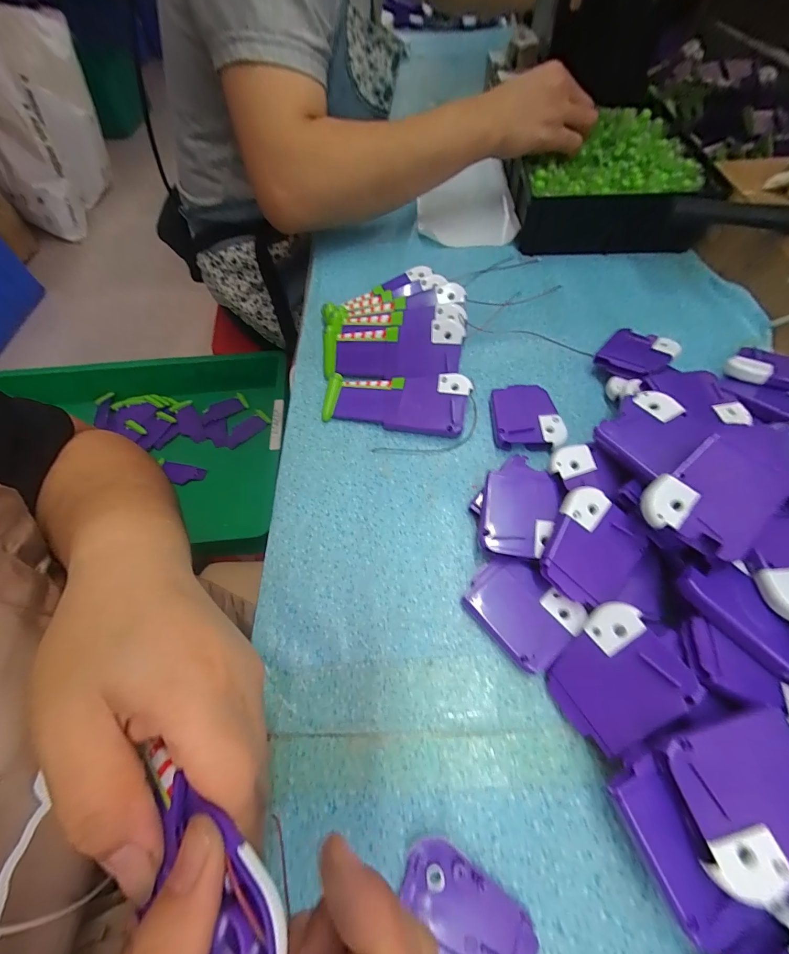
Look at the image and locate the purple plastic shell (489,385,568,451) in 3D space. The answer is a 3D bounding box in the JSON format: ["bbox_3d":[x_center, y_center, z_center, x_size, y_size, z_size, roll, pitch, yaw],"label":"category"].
[{"bbox_3d":[0.104,-0.046,0.297,0.053,0.014,0.063,2,60,4],"label":"purple plastic shell"}]

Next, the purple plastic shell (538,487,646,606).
[{"bbox_3d":[0.115,0.041,0.216,0.049,0.014,0.060,32,67,19],"label":"purple plastic shell"}]

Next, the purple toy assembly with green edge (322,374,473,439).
[{"bbox_3d":[0.001,-0.063,0.308,0.114,0.022,0.048,11,61,9],"label":"purple toy assembly with green edge"}]

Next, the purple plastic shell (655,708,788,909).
[{"bbox_3d":[0.148,0.132,0.155,0.063,0.015,0.052,-14,60,-6],"label":"purple plastic shell"}]

